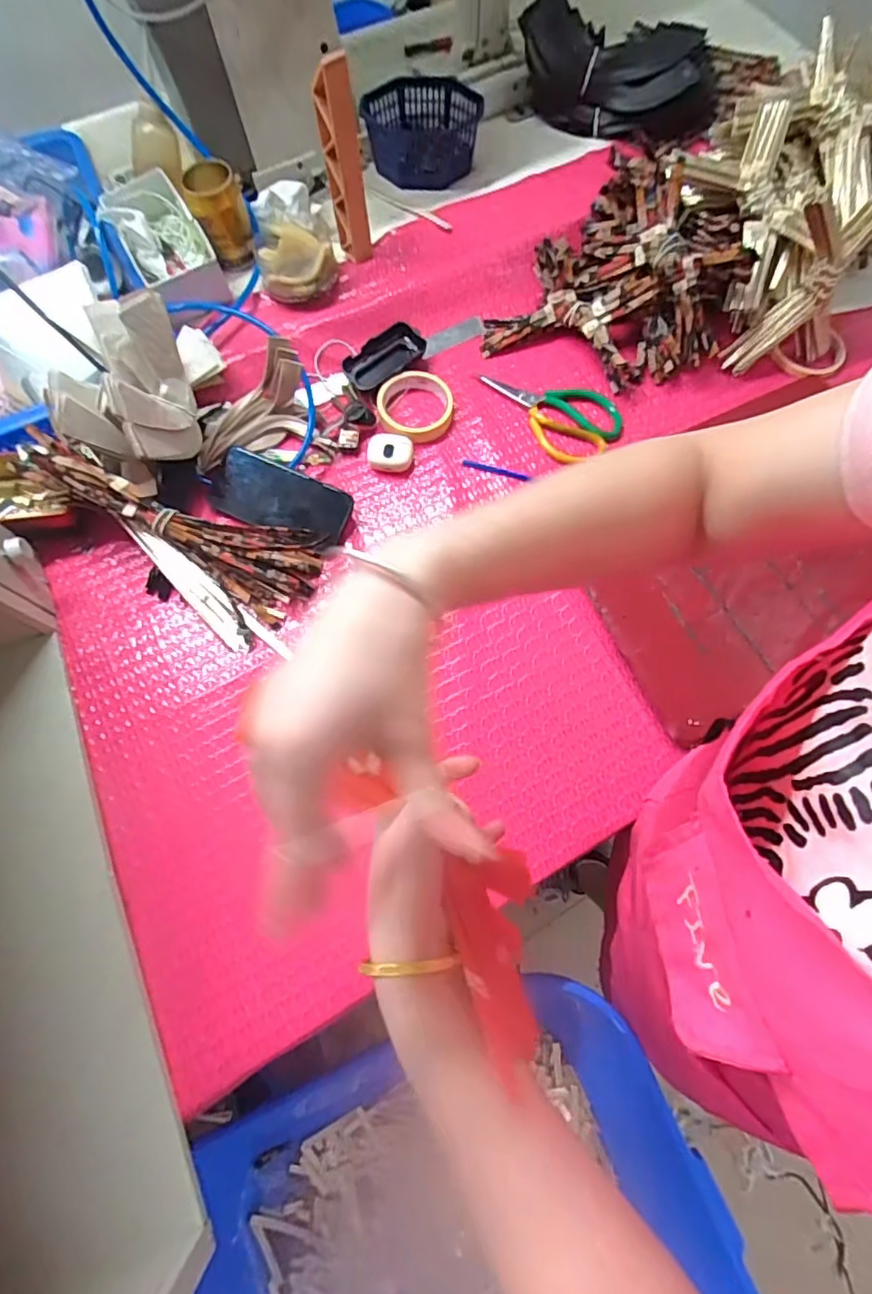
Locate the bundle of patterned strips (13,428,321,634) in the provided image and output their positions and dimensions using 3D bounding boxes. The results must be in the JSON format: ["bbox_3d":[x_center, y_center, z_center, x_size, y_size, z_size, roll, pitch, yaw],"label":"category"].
[{"bbox_3d":[-0.286,-0.131,0.592,0.326,0.052,0.101,24,73,-7],"label":"bundle of patterned strips"}]

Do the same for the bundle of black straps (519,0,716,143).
[{"bbox_3d":[0.243,-0.758,0.735,0.240,0.123,0.107,27,74,9],"label":"bundle of black straps"}]

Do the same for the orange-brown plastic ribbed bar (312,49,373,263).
[{"bbox_3d":[-0.103,-0.538,0.625,0.041,0.192,0.045,-8,72,-2],"label":"orange-brown plastic ribbed bar"}]

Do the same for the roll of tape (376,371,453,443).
[{"bbox_3d":[-0.024,-0.290,0.675,0.090,0.024,0.086,0,72,1],"label":"roll of tape"}]

